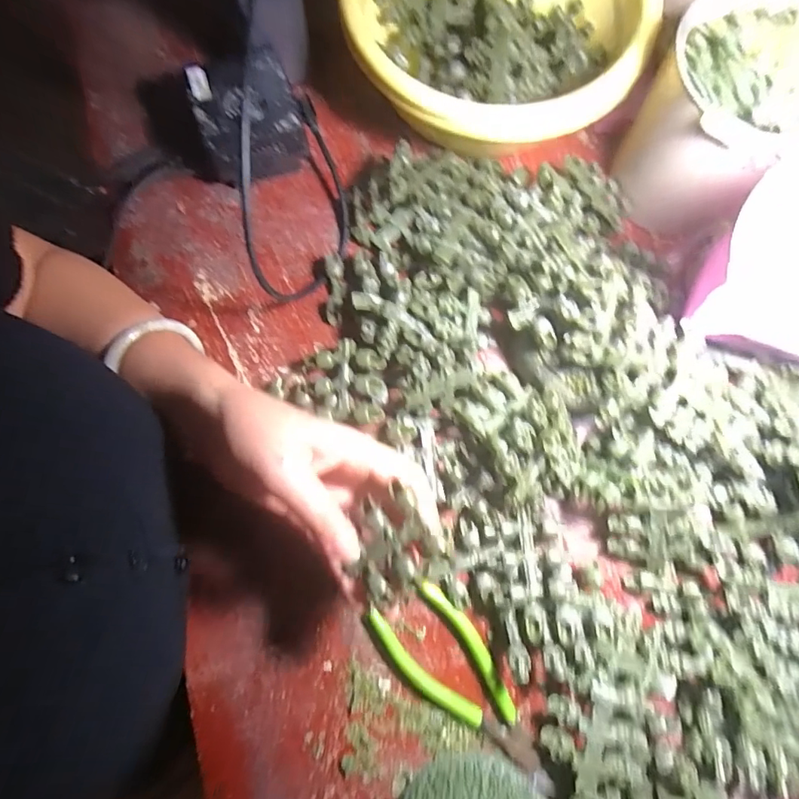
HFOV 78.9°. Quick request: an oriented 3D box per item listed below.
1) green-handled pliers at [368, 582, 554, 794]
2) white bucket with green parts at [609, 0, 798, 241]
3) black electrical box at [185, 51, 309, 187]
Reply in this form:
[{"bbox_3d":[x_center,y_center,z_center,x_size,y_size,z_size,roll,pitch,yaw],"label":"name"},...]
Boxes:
[{"bbox_3d":[0.046,0.195,0.325,0.057,0.011,0.152,-37,81,-8],"label":"green-handled pliers"},{"bbox_3d":[0.219,-0.195,0.349,0.101,0.120,0.122,36,80,7],"label":"white bucket with green parts"},{"bbox_3d":[-0.118,-0.218,0.386,0.078,0.052,0.078,-16,79,-4],"label":"black electrical box"}]

